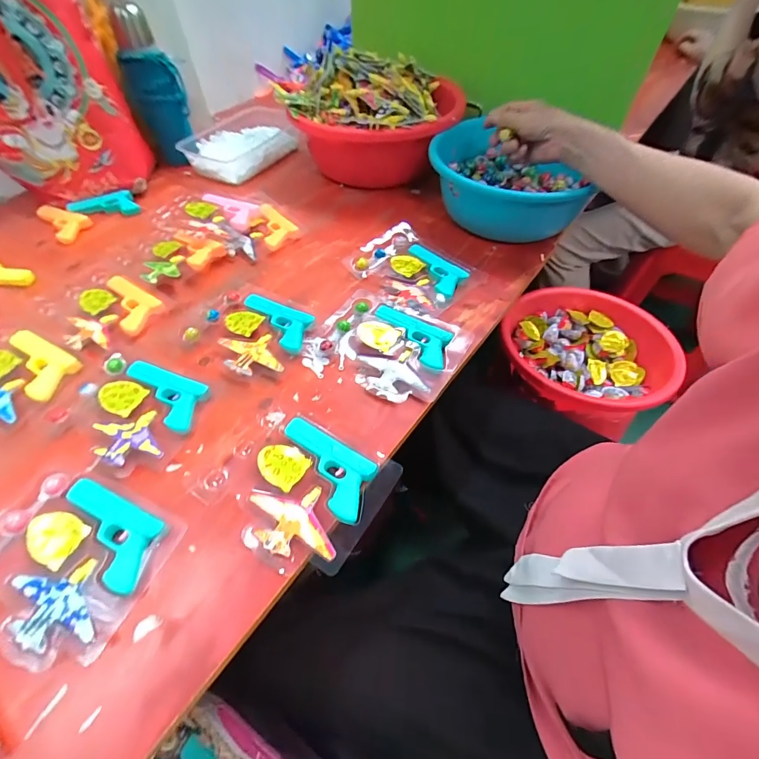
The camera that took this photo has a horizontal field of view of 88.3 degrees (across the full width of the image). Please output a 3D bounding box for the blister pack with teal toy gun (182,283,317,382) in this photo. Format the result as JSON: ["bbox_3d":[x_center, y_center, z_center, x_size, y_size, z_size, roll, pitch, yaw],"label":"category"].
[{"bbox_3d":[-0.172,-0.068,0.507,0.159,0.015,0.128,20,56,16],"label":"blister pack with teal toy gun"}]

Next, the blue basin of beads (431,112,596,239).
[{"bbox_3d":[0.196,-0.309,0.626,0.233,0.099,0.230,-1,53,1],"label":"blue basin of beads"}]

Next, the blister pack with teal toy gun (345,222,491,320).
[{"bbox_3d":[0.046,-0.167,0.564,0.127,0.032,0.169,-37,60,-24],"label":"blister pack with teal toy gun"}]

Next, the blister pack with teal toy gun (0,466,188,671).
[{"bbox_3d":[-0.279,0.153,0.344,0.163,0.016,0.132,19,56,15],"label":"blister pack with teal toy gun"}]

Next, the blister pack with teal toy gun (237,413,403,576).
[{"bbox_3d":[-0.069,0.106,0.377,0.137,0.015,0.126,25,57,19],"label":"blister pack with teal toy gun"}]

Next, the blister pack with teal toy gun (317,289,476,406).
[{"bbox_3d":[0.011,-0.051,0.489,0.172,0.015,0.149,23,57,18],"label":"blister pack with teal toy gun"}]

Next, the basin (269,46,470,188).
[{"bbox_3d":[-0.014,-0.475,0.723,0.299,0.149,0.268,10,54,9],"label":"basin"}]

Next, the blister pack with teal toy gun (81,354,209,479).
[{"bbox_3d":[-0.276,0.033,0.431,0.147,0.011,0.124,16,55,13],"label":"blister pack with teal toy gun"}]

